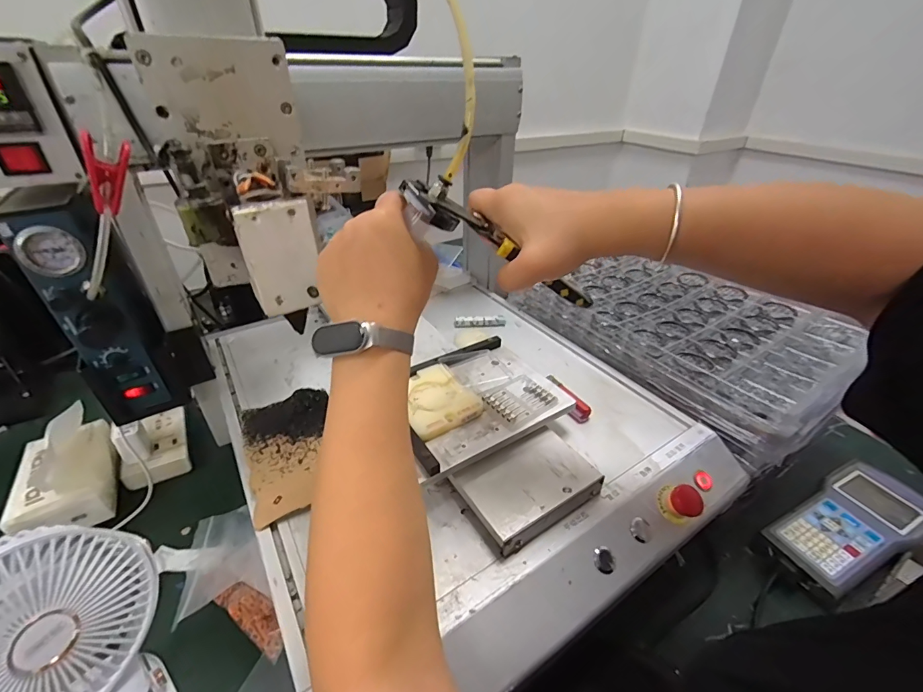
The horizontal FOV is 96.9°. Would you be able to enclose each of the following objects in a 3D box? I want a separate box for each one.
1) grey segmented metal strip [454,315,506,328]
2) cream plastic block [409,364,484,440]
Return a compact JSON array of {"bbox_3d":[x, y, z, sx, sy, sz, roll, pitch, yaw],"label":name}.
[{"bbox_3d":[0.029,-0.038,0.643,0.080,0.013,0.018,-3,34,-6],"label":"grey segmented metal strip"},{"bbox_3d":[-0.029,0.054,0.433,0.079,0.011,0.089,-20,40,-29],"label":"cream plastic block"}]

